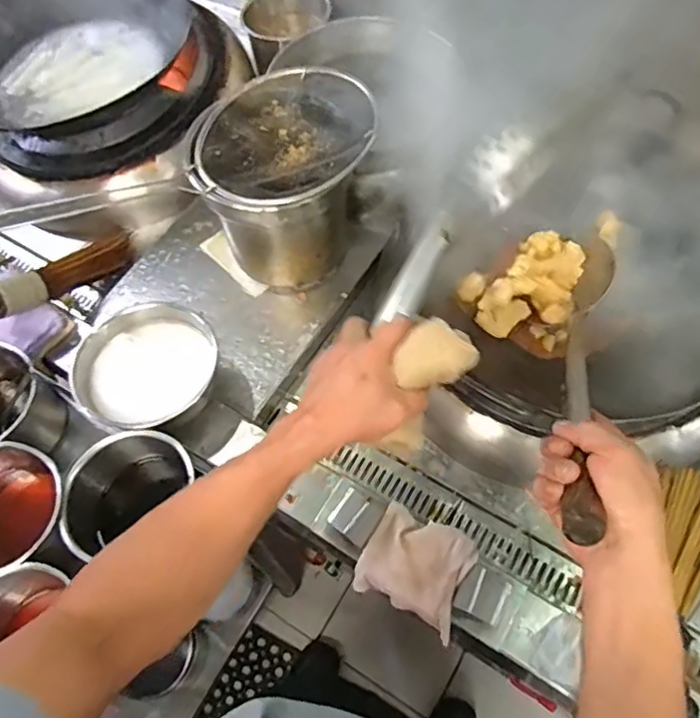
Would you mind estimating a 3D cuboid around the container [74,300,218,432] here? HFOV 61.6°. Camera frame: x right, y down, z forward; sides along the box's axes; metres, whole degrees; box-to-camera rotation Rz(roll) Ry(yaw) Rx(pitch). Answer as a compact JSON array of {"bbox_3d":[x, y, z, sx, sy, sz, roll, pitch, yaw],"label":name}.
[{"bbox_3d":[-0.274,0.023,0.800,0.182,0.130,0.159,24,64,16],"label":"container"}]

